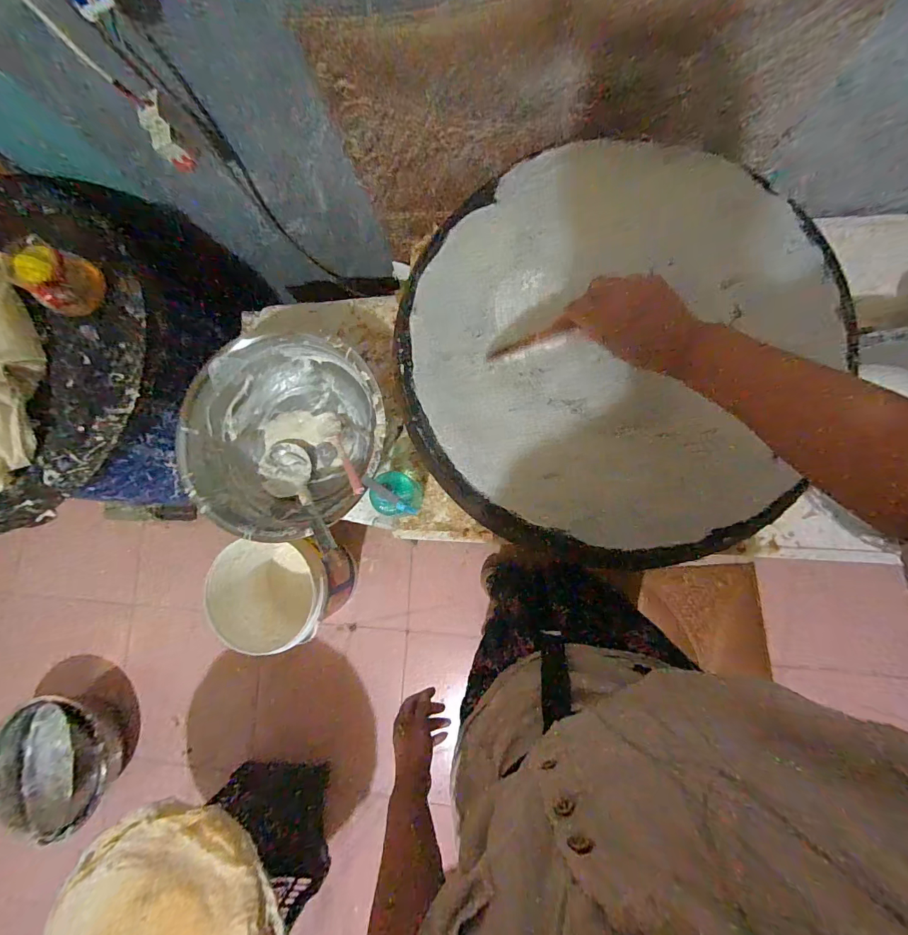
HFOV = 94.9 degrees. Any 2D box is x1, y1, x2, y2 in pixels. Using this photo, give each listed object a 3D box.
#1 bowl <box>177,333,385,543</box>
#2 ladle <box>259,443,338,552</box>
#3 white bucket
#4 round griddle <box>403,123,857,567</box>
[{"bbox_3d":[-0.330,-0.061,0.835,0.369,0.144,0.389,-1,83,7],"label":"bowl"},{"bbox_3d":[-0.291,0.052,0.801,0.111,0.078,0.282,-51,47,-1],"label":"ladle"},{"bbox_3d":[-0.478,0.351,1.241,0.337,0.340,0.297,-21,81,4],"label":"white bucket"},{"bbox_3d":[0.181,-0.154,0.519,0.504,0.063,0.524,-1,83,7],"label":"round griddle"}]

